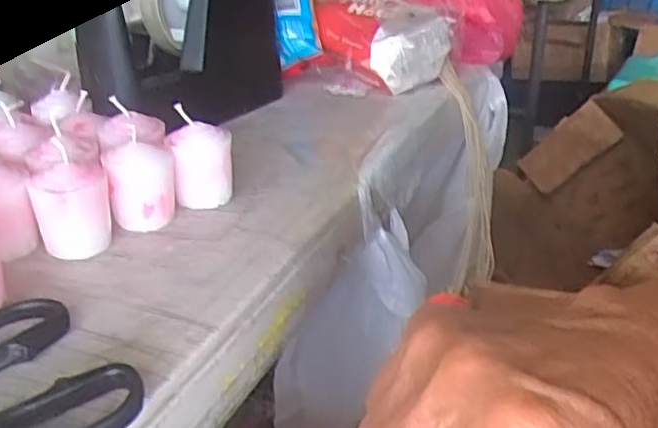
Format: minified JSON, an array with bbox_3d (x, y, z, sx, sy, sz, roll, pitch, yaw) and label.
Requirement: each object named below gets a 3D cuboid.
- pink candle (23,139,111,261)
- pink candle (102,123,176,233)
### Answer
[{"bbox_3d":[-0.134,-0.006,0.354,0.031,0.053,0.029,4,27,11],"label":"pink candle"},{"bbox_3d":[-0.105,-0.018,0.383,0.036,0.049,0.029,-11,28,-19],"label":"pink candle"}]

